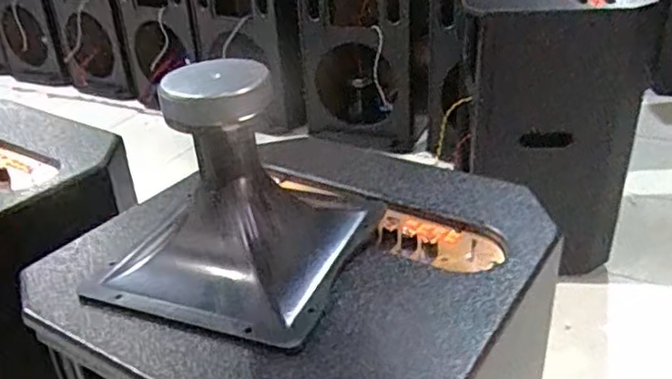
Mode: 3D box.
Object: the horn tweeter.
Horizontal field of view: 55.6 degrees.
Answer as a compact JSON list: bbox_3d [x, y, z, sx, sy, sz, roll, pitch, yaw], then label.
[{"bbox_3d":[-0.085,-0.010,0.485,0.179,0.158,0.172,7,31,20],"label":"horn tweeter"}]

